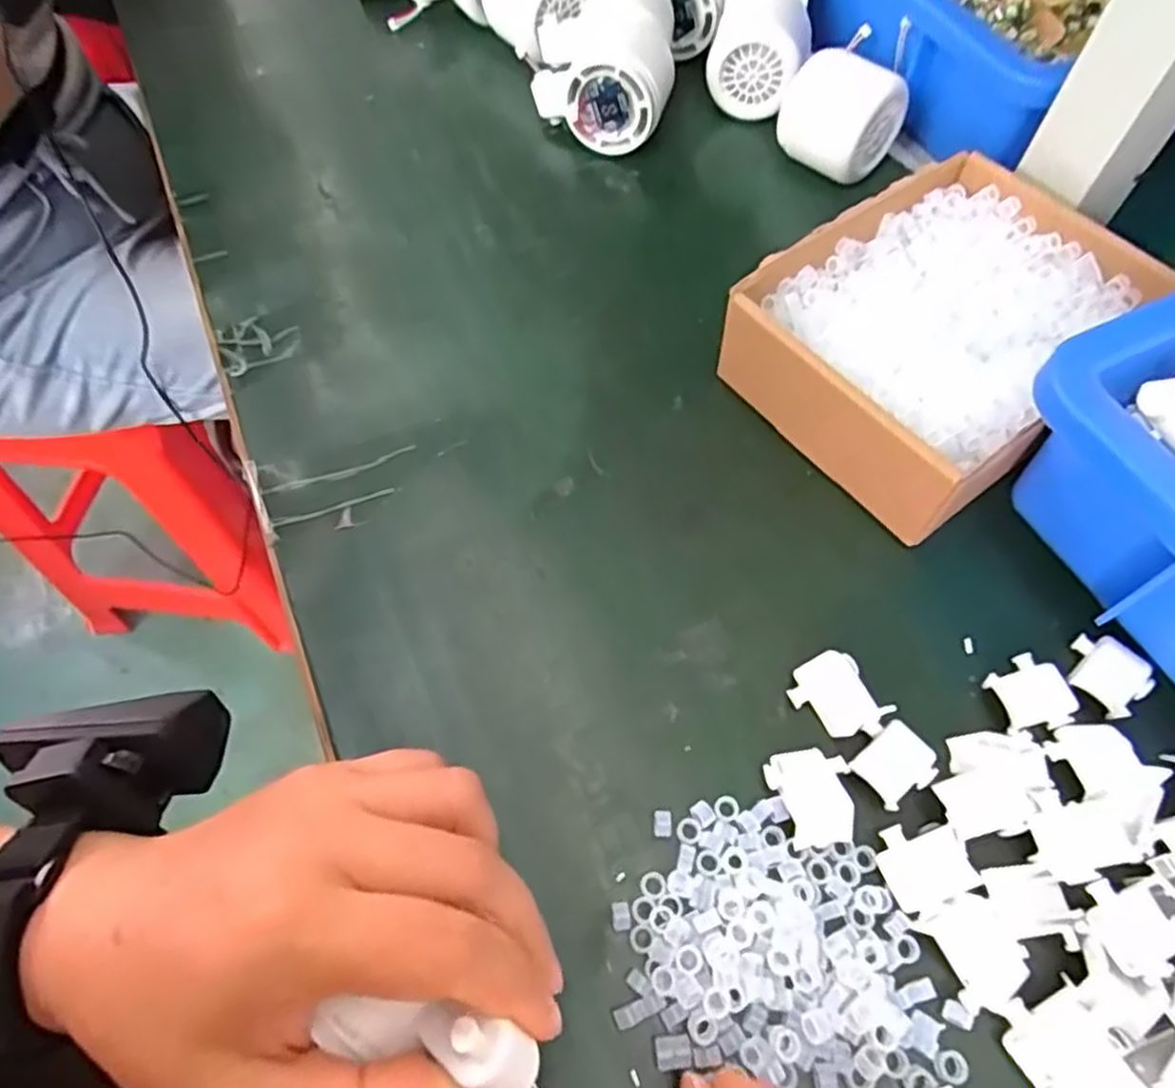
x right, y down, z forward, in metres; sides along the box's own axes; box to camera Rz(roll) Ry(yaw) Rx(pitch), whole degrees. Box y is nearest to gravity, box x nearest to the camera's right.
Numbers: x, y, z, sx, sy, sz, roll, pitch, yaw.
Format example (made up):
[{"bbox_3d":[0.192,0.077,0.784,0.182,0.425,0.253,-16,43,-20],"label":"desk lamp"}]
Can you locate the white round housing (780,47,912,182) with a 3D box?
[{"bbox_3d":[0.146,-0.252,0.441,0.055,0.050,0.063,-39,68,-18],"label":"white round housing"}]

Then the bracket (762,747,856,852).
[{"bbox_3d":[0.083,0.092,0.275,0.029,0.004,0.034,-15,62,-8],"label":"bracket"}]

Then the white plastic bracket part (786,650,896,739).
[{"bbox_3d":[0.097,0.059,0.292,0.029,0.011,0.035,-21,63,-11],"label":"white plastic bracket part"}]

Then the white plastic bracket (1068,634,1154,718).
[{"bbox_3d":[0.205,0.051,0.298,0.027,0.007,0.030,-38,68,-18],"label":"white plastic bracket"}]

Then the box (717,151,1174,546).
[{"bbox_3d":[0.167,-0.100,0.356,0.181,0.050,0.133,-32,66,-16],"label":"box"}]

